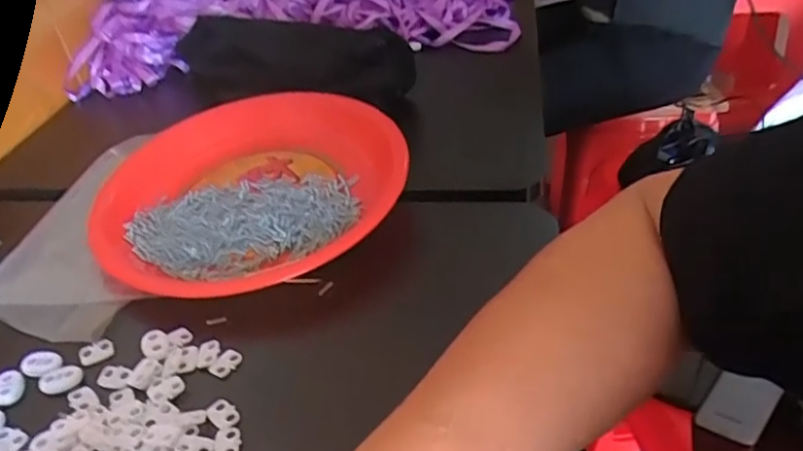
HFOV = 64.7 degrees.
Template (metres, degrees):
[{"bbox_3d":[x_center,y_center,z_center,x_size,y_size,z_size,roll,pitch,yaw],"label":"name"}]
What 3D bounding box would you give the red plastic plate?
[{"bbox_3d":[-0.115,-0.038,0.485,0.219,0.038,0.219,-4,37,3],"label":"red plastic plate"}]

